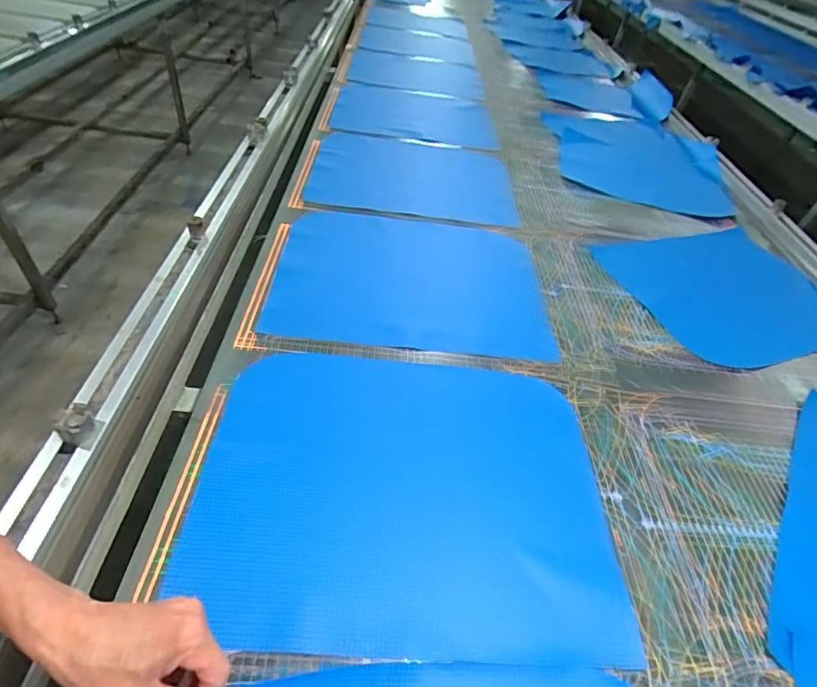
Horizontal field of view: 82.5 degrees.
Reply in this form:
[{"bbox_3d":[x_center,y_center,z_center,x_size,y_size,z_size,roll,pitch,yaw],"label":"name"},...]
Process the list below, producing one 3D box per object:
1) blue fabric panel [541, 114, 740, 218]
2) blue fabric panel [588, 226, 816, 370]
[{"bbox_3d":[0.588,-0.487,1.215,0.427,0.045,0.467,4,47,-4],"label":"blue fabric panel"},{"bbox_3d":[0.623,-0.104,0.906,0.438,0.014,0.345,-10,50,-17],"label":"blue fabric panel"}]

